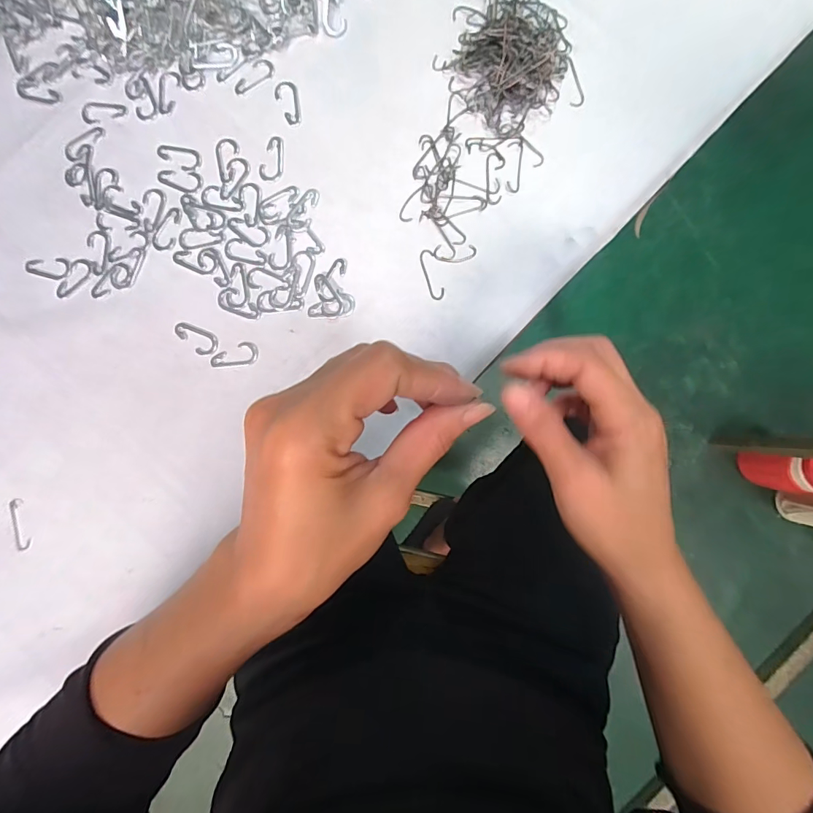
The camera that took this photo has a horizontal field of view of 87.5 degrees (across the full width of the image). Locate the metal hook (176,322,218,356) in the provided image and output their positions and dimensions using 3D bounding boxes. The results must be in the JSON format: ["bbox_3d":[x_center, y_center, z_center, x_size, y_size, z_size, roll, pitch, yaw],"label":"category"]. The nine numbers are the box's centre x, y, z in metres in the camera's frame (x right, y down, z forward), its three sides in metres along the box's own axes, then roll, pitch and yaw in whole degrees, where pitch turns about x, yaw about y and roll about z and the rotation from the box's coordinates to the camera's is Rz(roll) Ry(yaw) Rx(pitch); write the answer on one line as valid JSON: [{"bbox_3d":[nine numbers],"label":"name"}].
[{"bbox_3d":[-0.167,-0.053,0.335,0.035,0.004,0.019,22,89,2],"label":"metal hook"}]

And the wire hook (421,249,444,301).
[{"bbox_3d":[0.020,-0.104,0.333,0.011,0.004,0.042,-15,89,1],"label":"wire hook"}]

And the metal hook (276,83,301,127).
[{"bbox_3d":[-0.096,-0.246,0.344,0.018,0.004,0.036,-9,89,1],"label":"metal hook"}]

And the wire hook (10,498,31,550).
[{"bbox_3d":[-0.305,0.093,0.335,0.010,0.007,0.040,-12,89,1],"label":"wire hook"}]

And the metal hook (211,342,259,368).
[{"bbox_3d":[-0.136,-0.041,0.336,0.037,0.005,0.018,-6,89,1],"label":"metal hook"}]

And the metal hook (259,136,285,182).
[{"bbox_3d":[-0.107,-0.200,0.342,0.018,0.004,0.037,11,89,1],"label":"metal hook"}]

